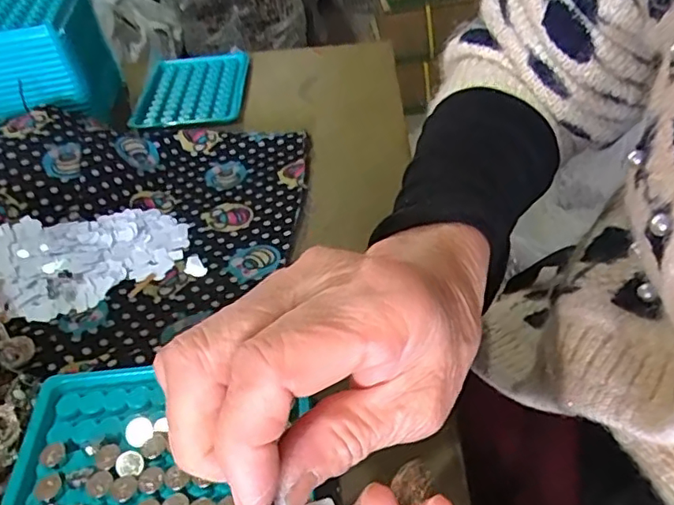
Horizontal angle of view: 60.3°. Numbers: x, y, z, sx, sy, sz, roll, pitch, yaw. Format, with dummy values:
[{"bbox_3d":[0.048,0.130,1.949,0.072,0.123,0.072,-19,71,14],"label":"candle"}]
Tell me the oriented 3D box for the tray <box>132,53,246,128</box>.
[{"bbox_3d":[-0.135,-0.153,0.549,0.093,0.015,0.131,-4,42,2],"label":"tray"}]

